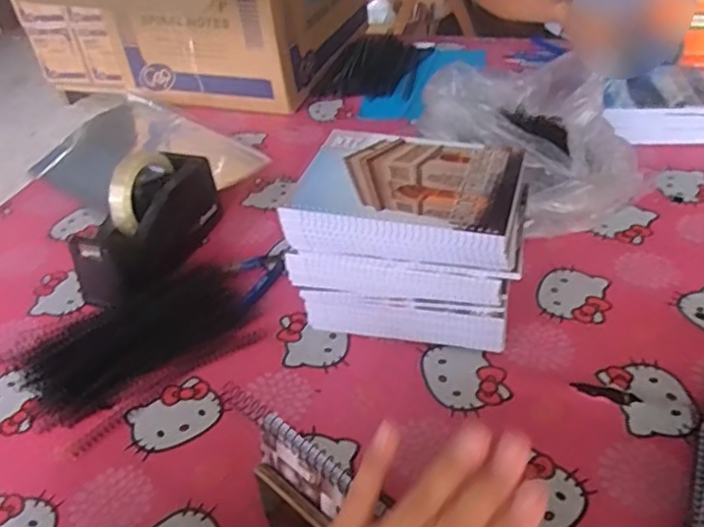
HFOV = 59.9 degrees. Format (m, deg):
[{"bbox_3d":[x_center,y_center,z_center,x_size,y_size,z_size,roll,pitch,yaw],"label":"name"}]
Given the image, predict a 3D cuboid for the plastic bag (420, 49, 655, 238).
[{"bbox_3d":[0.218,-0.161,0.759,0.203,0.152,0.251,-31,46,-27],"label":"plastic bag"}]

